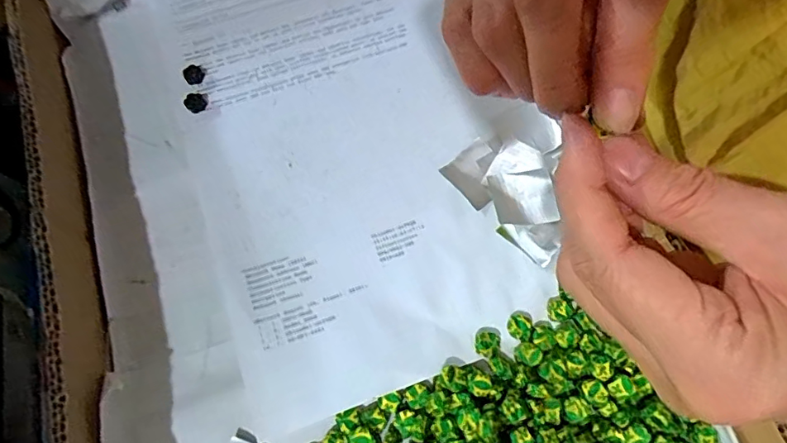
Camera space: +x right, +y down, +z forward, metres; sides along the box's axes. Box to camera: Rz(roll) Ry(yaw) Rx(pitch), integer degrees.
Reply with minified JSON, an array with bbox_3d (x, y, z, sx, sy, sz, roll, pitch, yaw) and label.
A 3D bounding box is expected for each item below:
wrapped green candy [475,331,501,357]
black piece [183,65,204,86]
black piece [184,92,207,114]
[{"bbox_3d":[0.048,0.063,0.254,0.012,0.008,0.012,0,71,1],"label":"wrapped green candy"},{"bbox_3d":[-0.126,-0.093,0.312,0.011,0.004,0.014,-35,74,-11],"label":"black piece"},{"bbox_3d":[-0.122,-0.073,0.304,0.012,0.005,0.013,0,71,1],"label":"black piece"}]

